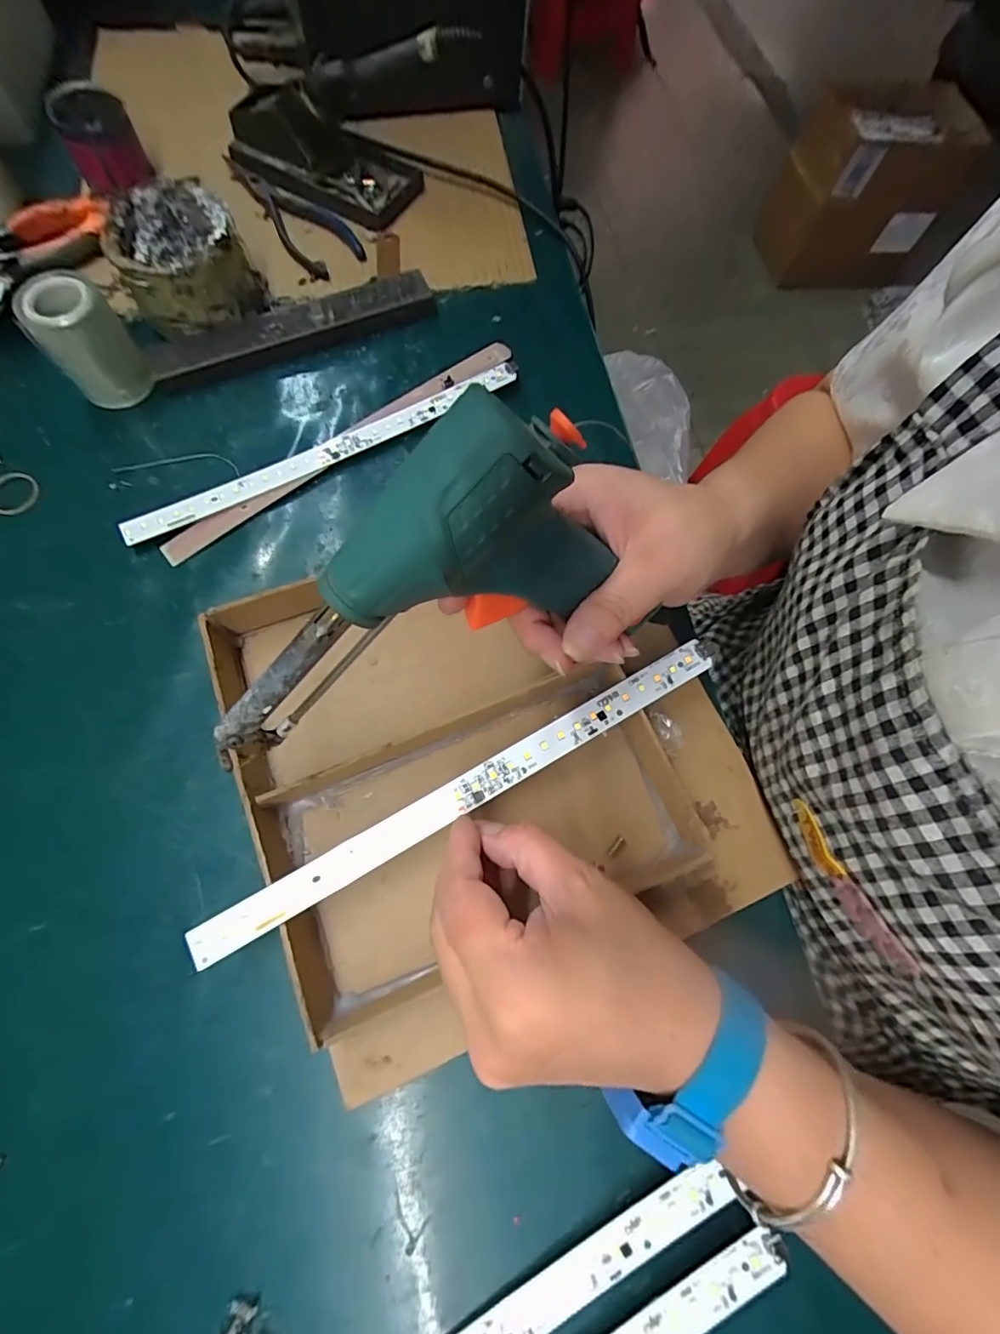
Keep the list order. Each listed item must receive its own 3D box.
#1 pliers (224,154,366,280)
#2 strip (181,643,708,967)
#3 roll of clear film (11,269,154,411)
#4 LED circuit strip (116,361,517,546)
[{"bbox_3d":[-0.167,-0.373,0.426,0.049,0.016,0.145,-31,74,-11],"label":"pliers"},{"bbox_3d":[-0.013,0.059,0.258,0.280,0.006,0.017,-29,73,-10],"label":"strip"},{"bbox_3d":[-0.271,-0.213,0.345,0.048,0.063,0.047,0,71,-1],"label":"roll of clear film"},{"bbox_3d":[-0.115,-0.150,0.355,0.280,0.008,0.019,-28,80,-10],"label":"LED circuit strip"}]

